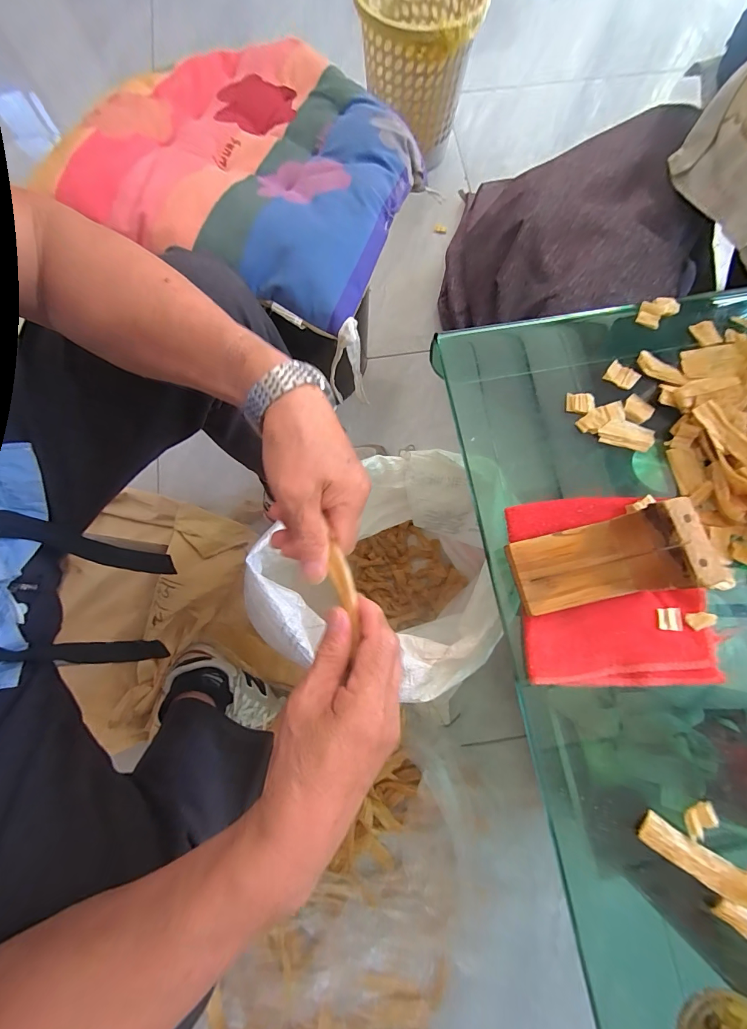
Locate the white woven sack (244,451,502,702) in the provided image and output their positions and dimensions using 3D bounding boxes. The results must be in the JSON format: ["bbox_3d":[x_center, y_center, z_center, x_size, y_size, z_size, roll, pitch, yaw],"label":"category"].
[{"bbox_3d":[0.033,0.089,0.556,0.228,0.377,0.279,44,81,10],"label":"white woven sack"}]

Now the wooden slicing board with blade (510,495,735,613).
[{"bbox_3d":[0.169,0.034,0.284,0.107,0.066,0.059,-12,77,-3],"label":"wooden slicing board with blade"}]

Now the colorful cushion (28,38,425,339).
[{"bbox_3d":[-0.134,-0.426,0.456,0.374,0.051,0.356,24,78,6],"label":"colorful cushion"}]

